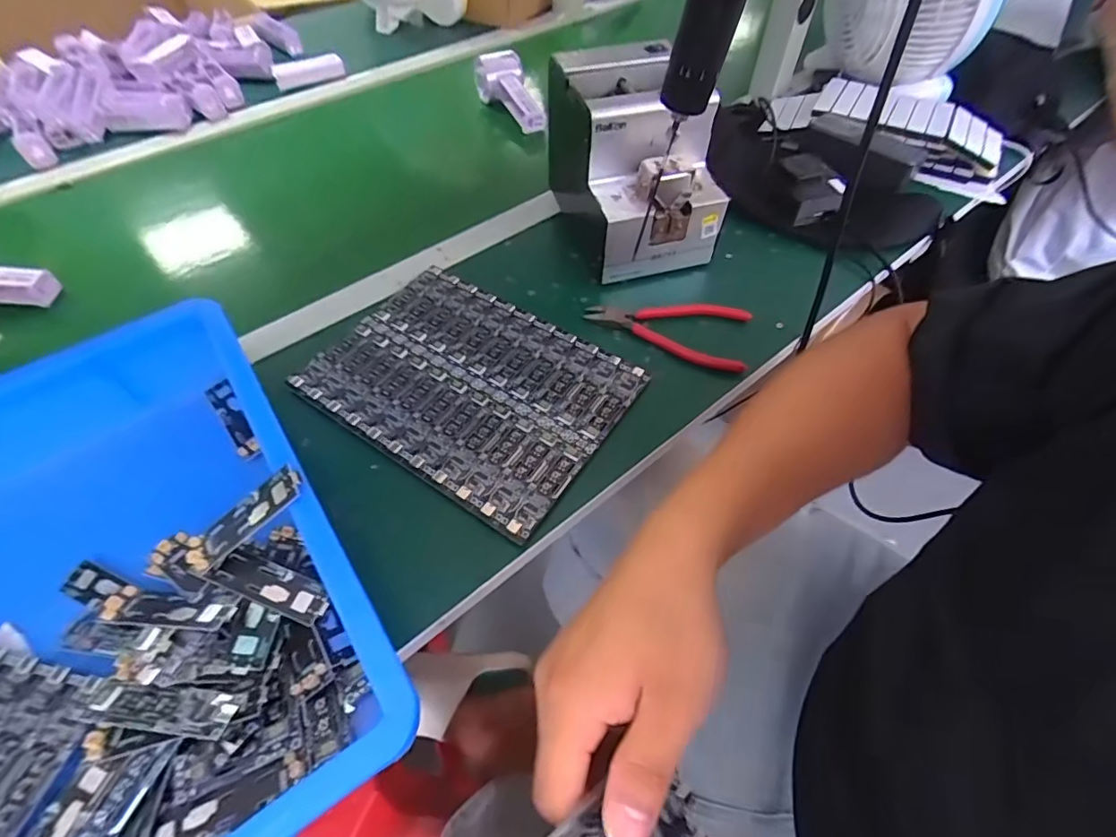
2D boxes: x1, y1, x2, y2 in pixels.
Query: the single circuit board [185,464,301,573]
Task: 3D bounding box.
[{"bbox_3d":[-0.190,0.061,0.318,0.088,0.006,0.025,-38,60,9],"label":"single circuit board"}]

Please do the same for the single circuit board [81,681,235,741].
[{"bbox_3d":[-0.219,0.159,0.289,0.084,0.005,0.023,3,41,8],"label":"single circuit board"}]

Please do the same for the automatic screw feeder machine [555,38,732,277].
[{"bbox_3d":[0.078,-0.251,0.524,0.126,0.150,0.173,-13,57,-9],"label":"automatic screw feeder machine"}]

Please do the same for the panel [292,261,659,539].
[{"bbox_3d":[-0.078,-0.035,0.451,0.254,0.008,0.184,30,61,19],"label":"panel"}]

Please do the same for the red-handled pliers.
[{"bbox_3d":[0.102,-0.082,0.490,0.150,0.015,0.072,8,56,5],"label":"red-handled pliers"}]

